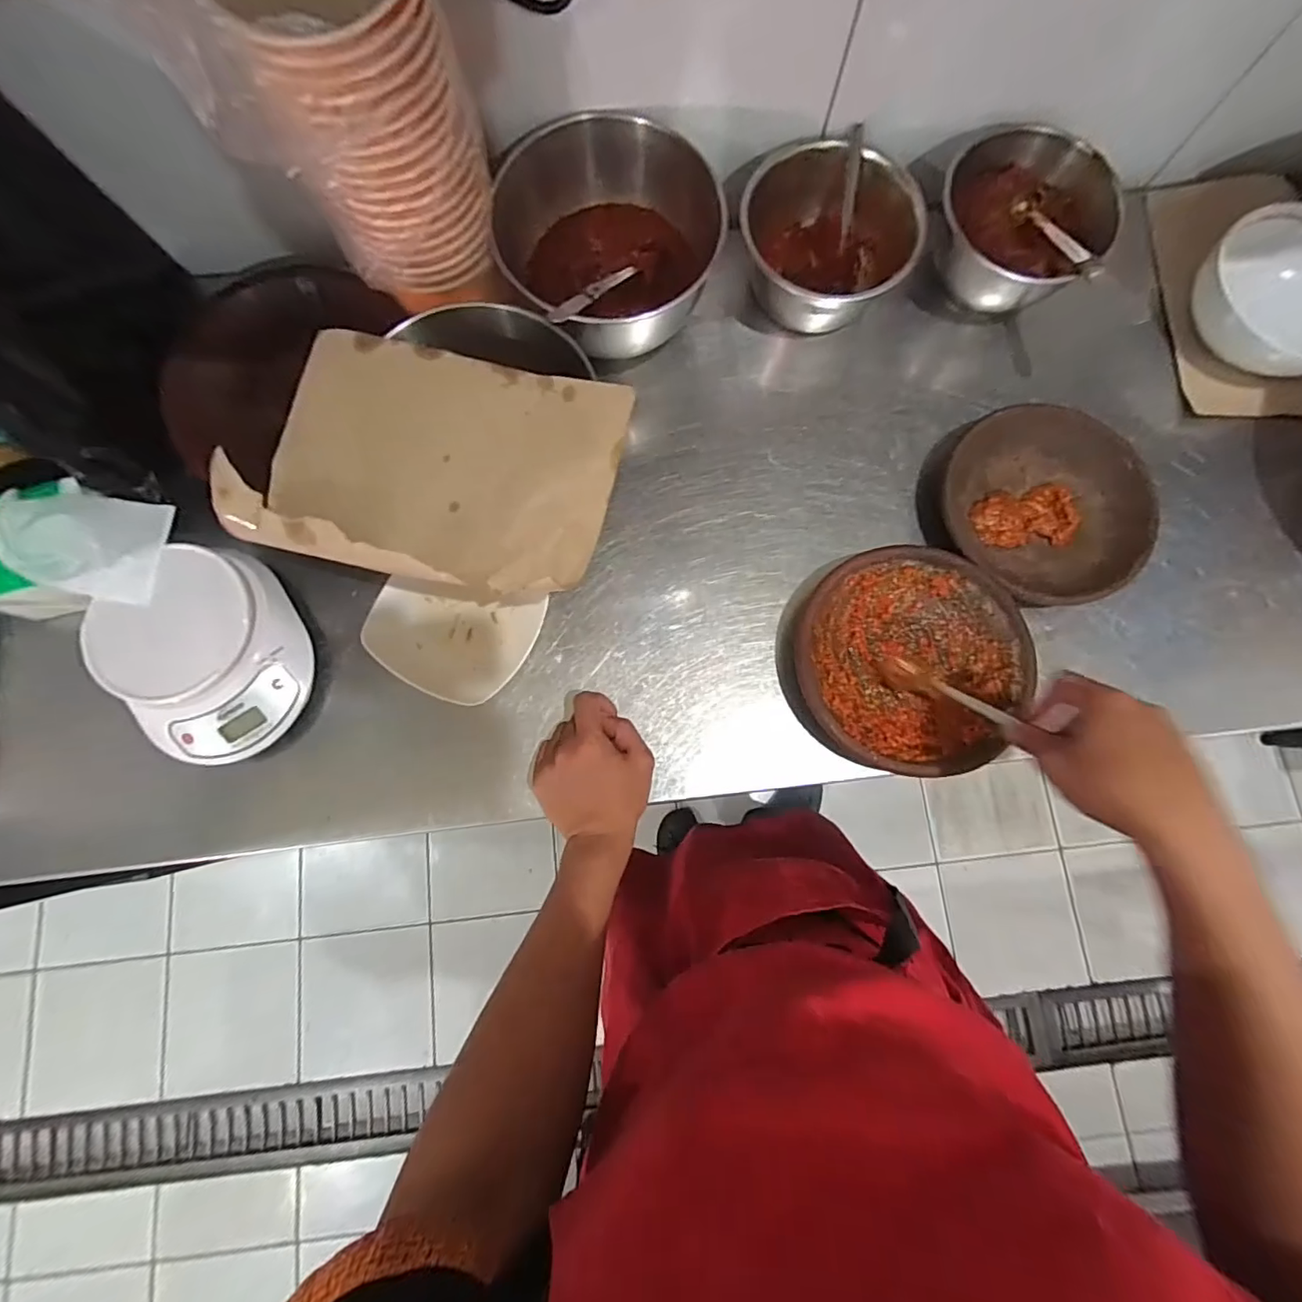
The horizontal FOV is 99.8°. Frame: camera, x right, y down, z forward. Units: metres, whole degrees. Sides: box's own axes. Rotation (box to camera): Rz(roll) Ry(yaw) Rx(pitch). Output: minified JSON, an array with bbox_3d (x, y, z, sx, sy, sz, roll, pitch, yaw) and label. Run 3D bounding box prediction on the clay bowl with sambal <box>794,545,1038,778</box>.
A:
[{"bbox_3d":[0.232,0.009,0.501,0.195,0.044,0.195,0,80,0],"label":"clay bowl with sambal"}]

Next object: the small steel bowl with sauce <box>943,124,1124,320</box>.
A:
[{"bbox_3d":[0.358,-0.419,0.545,0.150,0.091,0.135,25,81,5],"label":"small steel bowl with sauce"}]

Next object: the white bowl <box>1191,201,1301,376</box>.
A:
[{"bbox_3d":[0.631,-0.350,0.551,0.162,0.061,0.164,-26,81,-4],"label":"white bowl"}]

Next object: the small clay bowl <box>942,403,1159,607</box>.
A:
[{"bbox_3d":[0.375,-0.139,0.528,0.186,0.045,0.188,0,80,0],"label":"small clay bowl"}]

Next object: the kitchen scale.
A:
[{"bbox_3d":[-0.388,0.005,0.479,0.147,0.056,0.171,-32,81,-5],"label":"kitchen scale"}]

